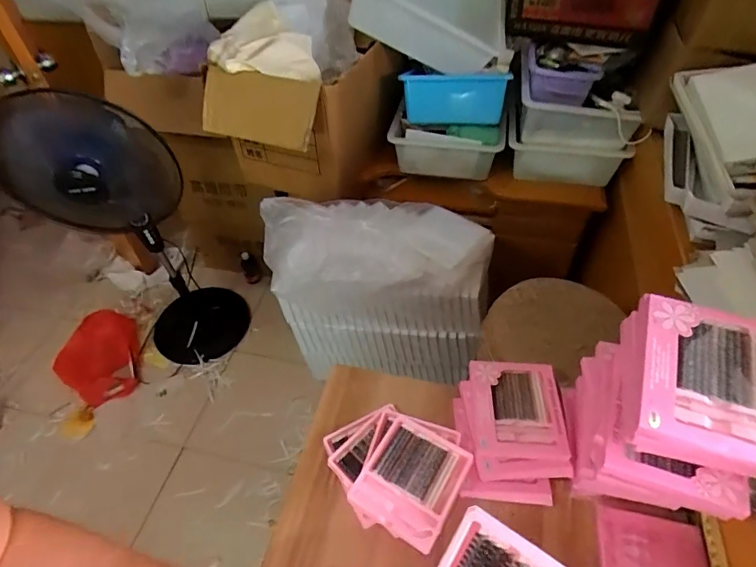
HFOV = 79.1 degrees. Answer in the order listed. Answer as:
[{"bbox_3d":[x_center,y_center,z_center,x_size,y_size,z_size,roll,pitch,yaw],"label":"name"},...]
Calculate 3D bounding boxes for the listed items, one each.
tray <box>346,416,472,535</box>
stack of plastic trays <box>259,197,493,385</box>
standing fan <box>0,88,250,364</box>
[{"bbox_3d":[0.055,0.295,0.702,0.137,0.016,0.152,23,53,22],"label":"tray"},{"bbox_3d":[0.012,-0.016,1.208,0.516,0.500,0.246,2,48,5],"label":"stack of plastic trays"},{"bbox_3d":[-0.693,-0.083,1.386,0.379,1.005,0.375,-26,52,-19],"label":"standing fan"}]

